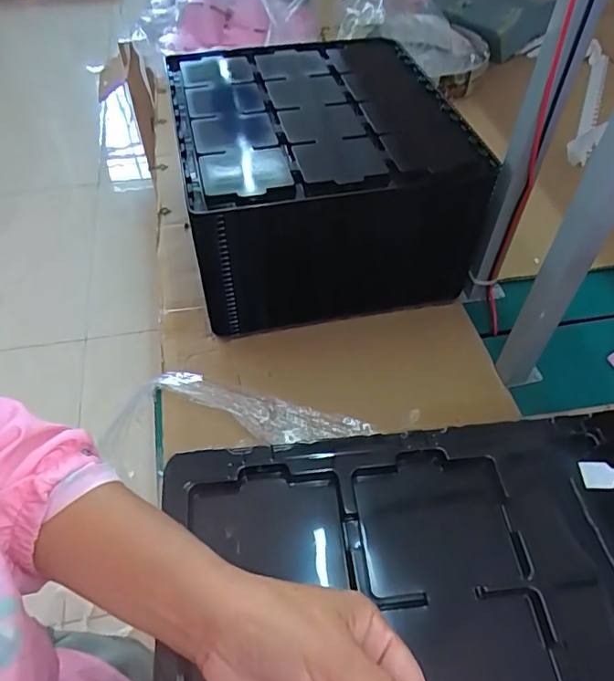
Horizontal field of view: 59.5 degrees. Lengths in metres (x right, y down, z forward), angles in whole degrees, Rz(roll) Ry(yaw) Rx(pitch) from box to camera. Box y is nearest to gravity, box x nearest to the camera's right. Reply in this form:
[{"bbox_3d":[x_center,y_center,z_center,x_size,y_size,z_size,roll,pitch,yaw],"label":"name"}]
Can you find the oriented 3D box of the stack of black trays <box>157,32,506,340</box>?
[{"bbox_3d":[0.013,-0.231,0.745,0.341,0.206,0.380,-9,53,-8],"label":"stack of black trays"}]

